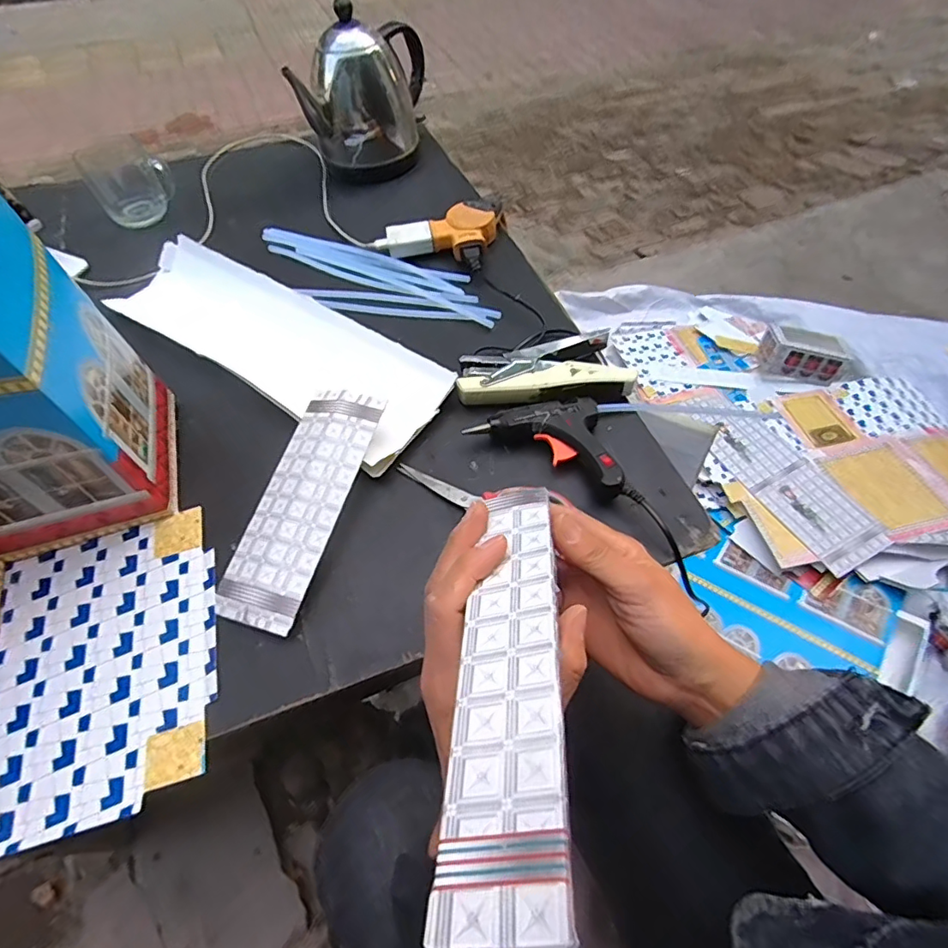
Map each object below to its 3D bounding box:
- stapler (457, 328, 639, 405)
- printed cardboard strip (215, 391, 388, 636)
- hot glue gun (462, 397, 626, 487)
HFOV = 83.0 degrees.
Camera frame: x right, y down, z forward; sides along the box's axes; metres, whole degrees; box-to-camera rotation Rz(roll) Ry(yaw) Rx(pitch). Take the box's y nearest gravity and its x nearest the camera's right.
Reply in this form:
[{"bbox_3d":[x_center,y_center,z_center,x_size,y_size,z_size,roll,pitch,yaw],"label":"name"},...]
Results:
[{"bbox_3d":[0.066,-0.098,0.523,0.162,0.029,0.072,-10,56,-6],"label":"stapler"},{"bbox_3d":[-0.147,0.020,0.455,0.077,0.008,0.211,11,66,18],"label":"printed cardboard strip"},{"bbox_3d":[0.076,-0.038,0.486,0.138,0.030,0.080,25,60,16],"label":"hot glue gun"}]

